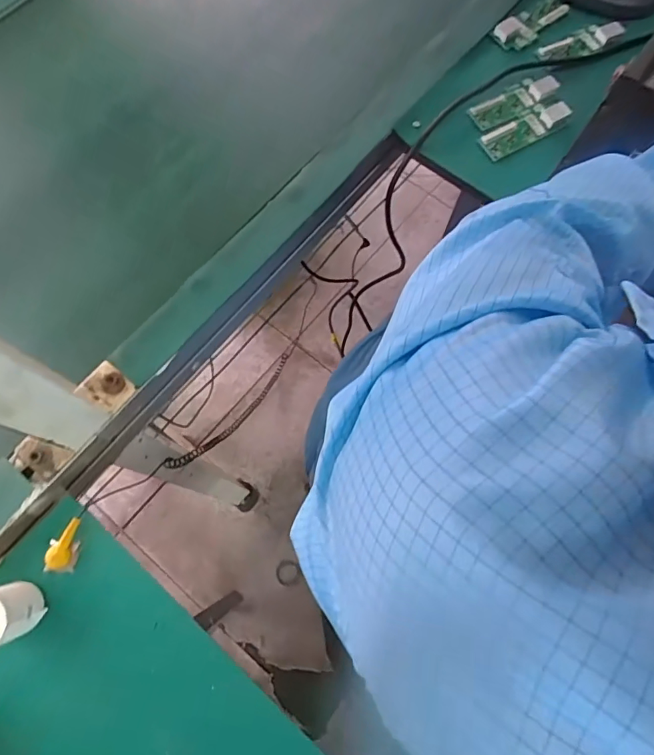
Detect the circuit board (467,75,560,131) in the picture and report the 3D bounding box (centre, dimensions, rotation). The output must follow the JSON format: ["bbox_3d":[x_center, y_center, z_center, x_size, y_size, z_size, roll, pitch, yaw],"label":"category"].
[{"bbox_3d":[0.199,-0.292,0.506,0.100,0.007,0.030,-31,75,-10],"label":"circuit board"}]

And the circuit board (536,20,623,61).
[{"bbox_3d":[0.279,-0.373,0.533,0.103,0.013,0.031,-26,74,-9],"label":"circuit board"}]

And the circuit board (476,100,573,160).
[{"bbox_3d":[0.205,-0.257,0.495,0.102,0.009,0.034,-27,75,-9],"label":"circuit board"}]

